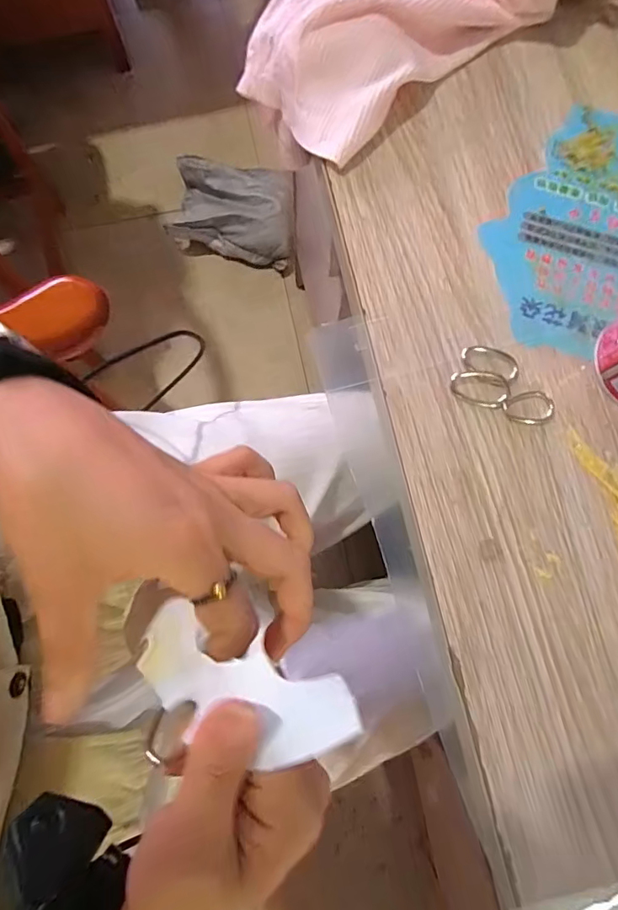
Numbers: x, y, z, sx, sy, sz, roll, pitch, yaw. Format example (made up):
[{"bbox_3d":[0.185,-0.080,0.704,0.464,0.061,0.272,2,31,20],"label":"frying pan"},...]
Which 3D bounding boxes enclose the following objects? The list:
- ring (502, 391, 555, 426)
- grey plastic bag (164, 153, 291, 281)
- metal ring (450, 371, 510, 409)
[{"bbox_3d":[0.126,-0.026,0.280,0.030,0.004,0.020,-12,79,-3],"label":"ring"},{"bbox_3d":[-0.152,-0.520,1.062,0.278,0.089,0.189,15,79,3],"label":"grey plastic bag"},{"bbox_3d":[0.098,-0.038,0.281,0.034,0.004,0.021,1,78,0],"label":"metal ring"}]

